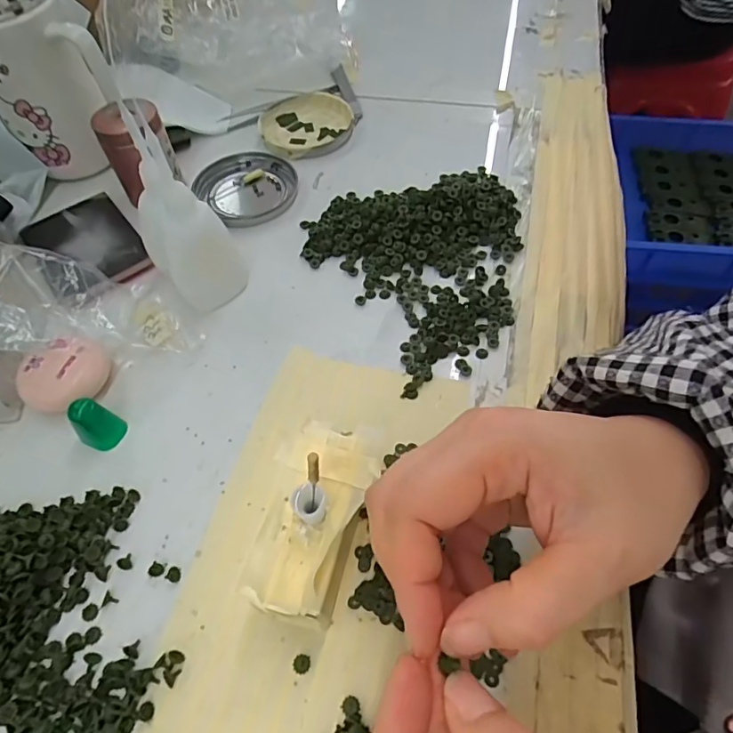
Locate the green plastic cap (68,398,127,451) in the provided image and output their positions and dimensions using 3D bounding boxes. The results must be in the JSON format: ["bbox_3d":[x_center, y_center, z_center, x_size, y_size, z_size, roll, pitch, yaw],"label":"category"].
[{"bbox_3d":[-0.144,0.030,0.278,0.017,0.030,0.017,-1,56,2],"label":"green plastic cap"}]

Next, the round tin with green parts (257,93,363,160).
[{"bbox_3d":[-0.053,-0.210,0.447,0.081,0.007,0.089,-1,56,2],"label":"round tin with green parts"}]

